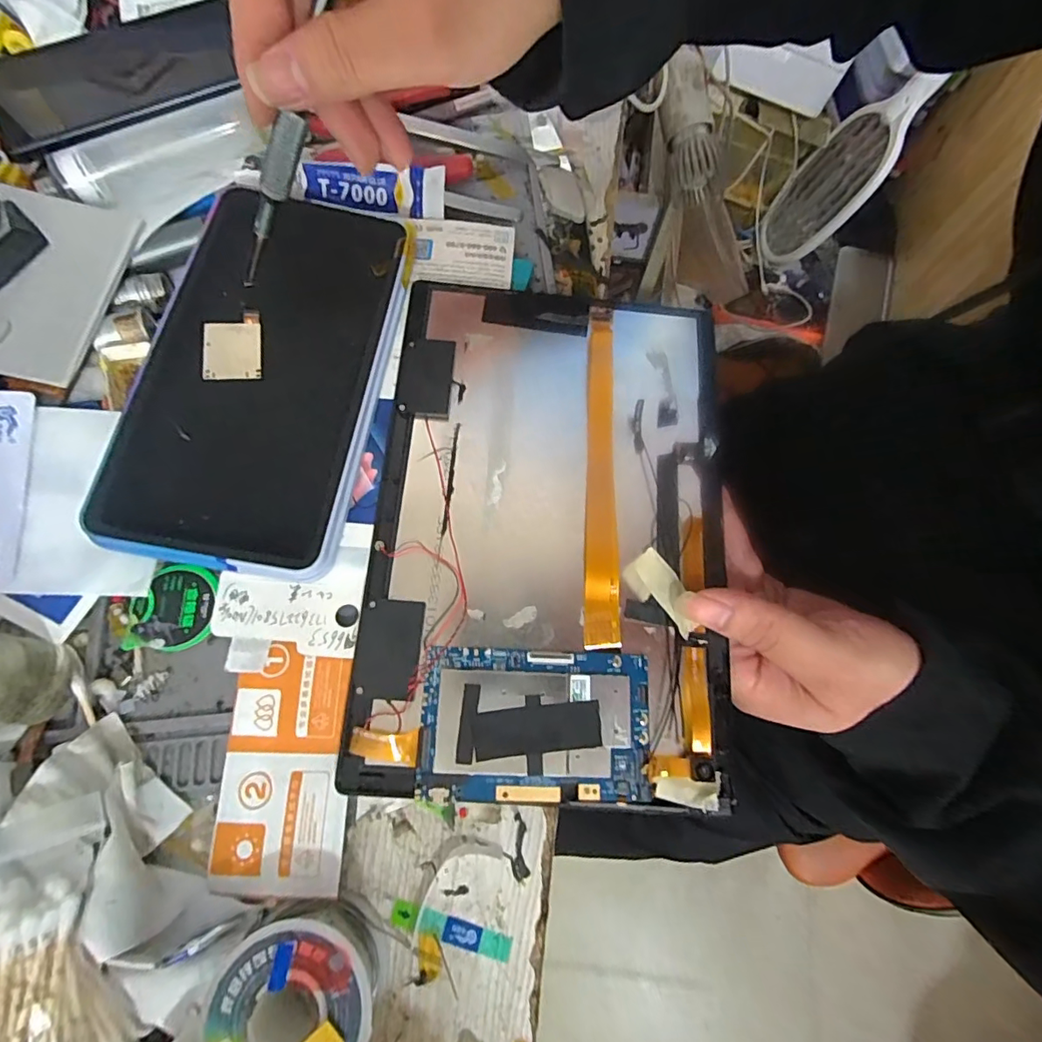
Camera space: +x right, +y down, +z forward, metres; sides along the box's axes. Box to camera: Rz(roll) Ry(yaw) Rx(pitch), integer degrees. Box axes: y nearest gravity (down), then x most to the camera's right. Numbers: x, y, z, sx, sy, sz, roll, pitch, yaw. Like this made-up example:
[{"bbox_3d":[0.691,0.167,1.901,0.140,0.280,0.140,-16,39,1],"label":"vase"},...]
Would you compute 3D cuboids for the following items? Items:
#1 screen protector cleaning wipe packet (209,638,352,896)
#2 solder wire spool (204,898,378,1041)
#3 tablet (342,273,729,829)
[{"bbox_3d":[-0.095,0.098,0.208,0.049,0.004,0.091,0,77,0],"label":"screen protector cleaning wipe packet"},{"bbox_3d":[-0.076,0.166,0.180,0.050,0.031,0.048,0,73,-2],"label":"solder wire spool"},{"bbox_3d":[0.014,-0.003,0.236,0.152,0.012,0.235,5,73,0],"label":"tablet"}]

